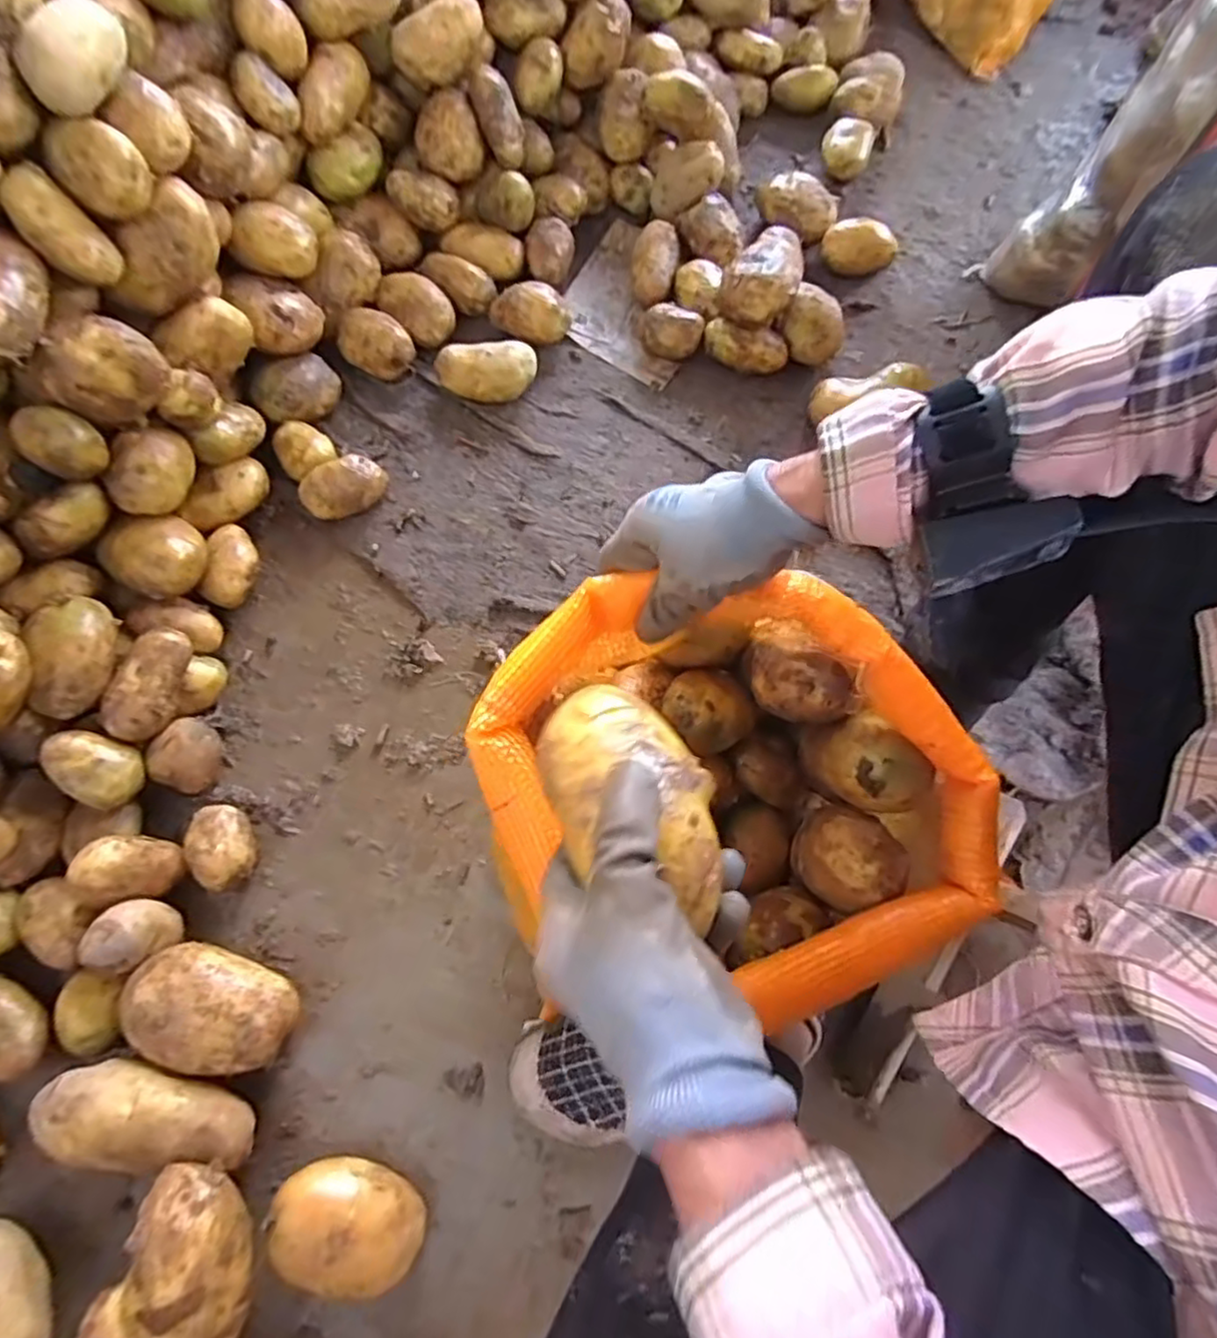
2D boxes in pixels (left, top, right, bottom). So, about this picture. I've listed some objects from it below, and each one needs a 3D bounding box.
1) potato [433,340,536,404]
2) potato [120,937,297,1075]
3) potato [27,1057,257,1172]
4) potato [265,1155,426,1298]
[{"bbox_3d":[-0.133,-0.324,0.731,0.107,0.041,0.044,-1,71,-1],"label":"potato"},{"bbox_3d":[-0.305,0.265,0.524,0.117,0.067,0.080,19,72,6],"label":"potato"},{"bbox_3d":[-0.339,0.330,0.503,0.147,0.065,0.061,8,71,2],"label":"potato"},{"bbox_3d":[-0.186,0.400,0.490,0.101,0.060,0.068,16,72,5],"label":"potato"}]

